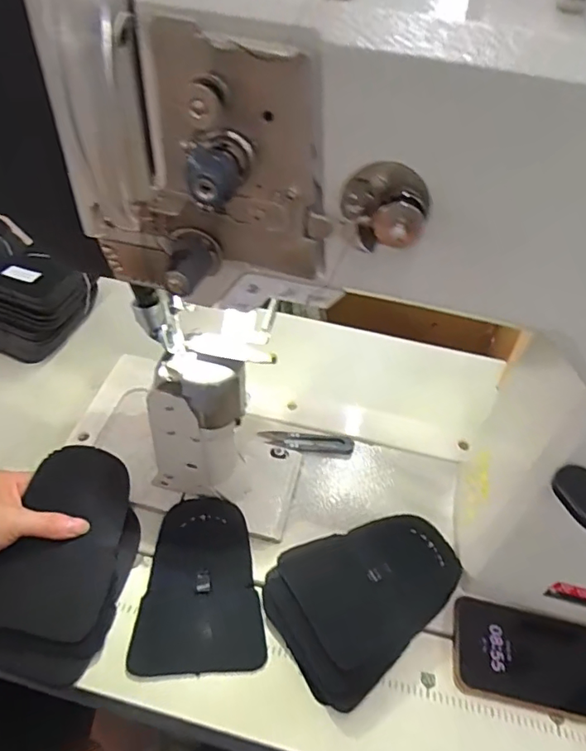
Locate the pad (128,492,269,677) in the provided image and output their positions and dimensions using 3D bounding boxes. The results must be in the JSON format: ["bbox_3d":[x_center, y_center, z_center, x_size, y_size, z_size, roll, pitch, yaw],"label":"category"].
[{"bbox_3d":[-0.080,0.176,0.458,0.101,0.029,0.142,0,40,-9],"label":"pad"}]

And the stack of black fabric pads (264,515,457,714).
[{"bbox_3d":[0.063,0.186,0.458,0.160,0.037,0.118,-20,47,-29],"label":"stack of black fabric pads"}]

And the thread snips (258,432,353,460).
[{"bbox_3d":[0.015,0.071,0.572,0.098,0.011,0.028,8,40,0],"label":"thread snips"}]

